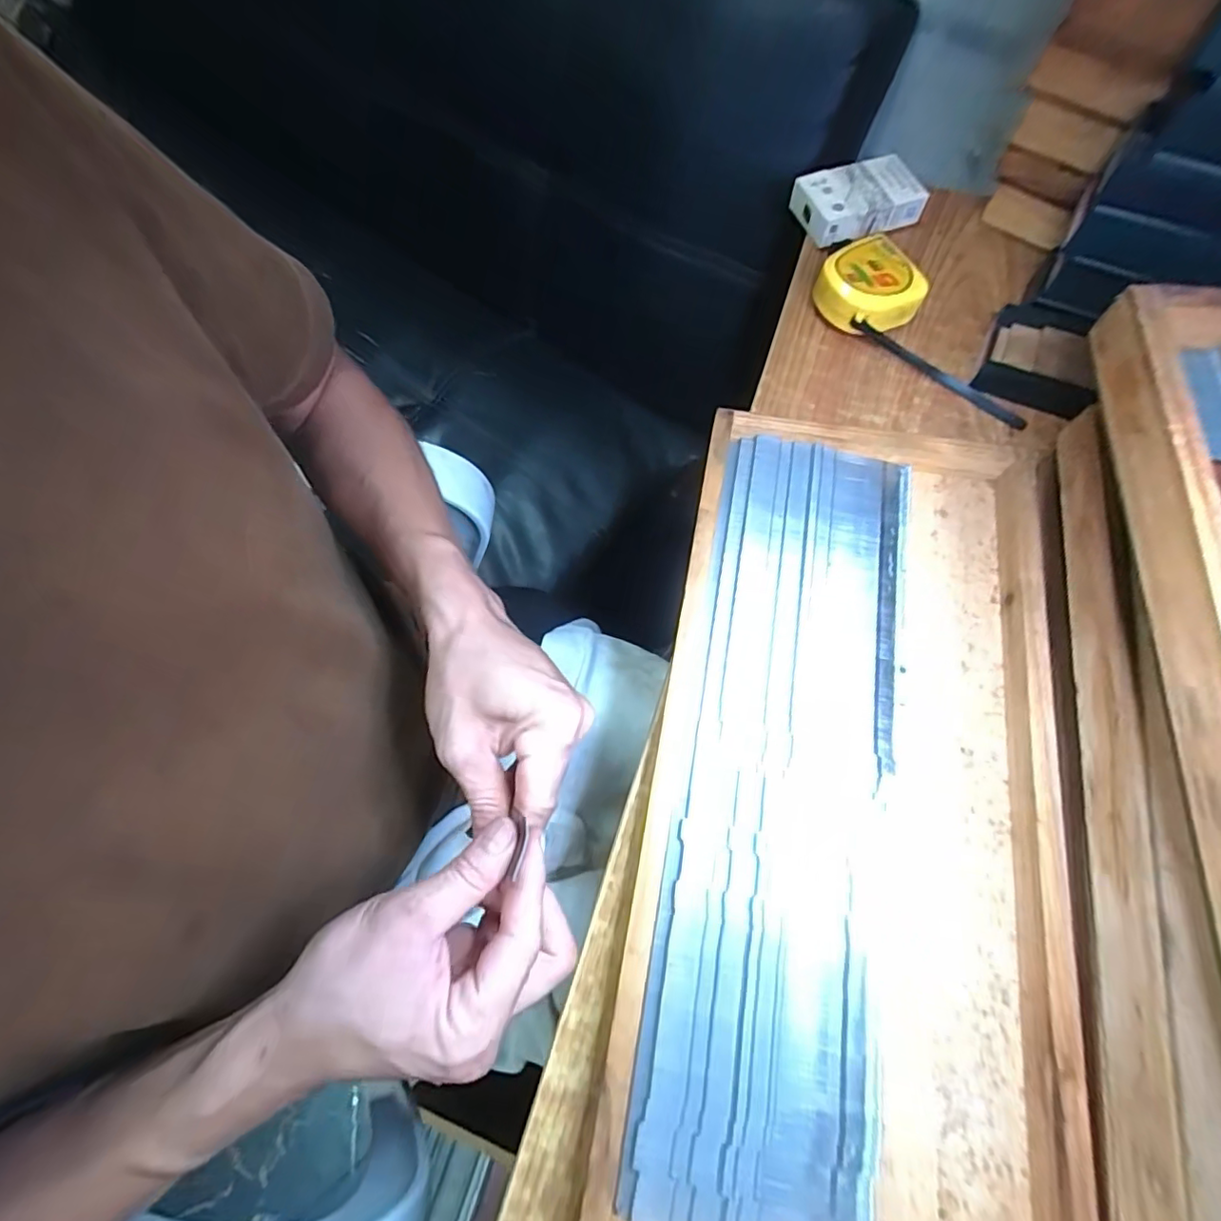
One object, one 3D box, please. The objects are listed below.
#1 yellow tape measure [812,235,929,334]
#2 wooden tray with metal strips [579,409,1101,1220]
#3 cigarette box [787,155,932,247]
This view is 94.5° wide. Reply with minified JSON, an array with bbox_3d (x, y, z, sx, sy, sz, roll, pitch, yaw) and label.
[{"bbox_3d":[0.191,-0.235,0.417,0.071,0.033,0.065,-29,72,-11],"label":"yellow tape measure"},{"bbox_3d":[0.127,0.081,0.296,0.201,0.028,0.423,11,69,4],"label":"wooden tray with metal strips"},{"bbox_3d":[0.201,-0.335,0.463,0.097,0.025,0.066,-22,70,-8],"label":"cigarette box"}]

